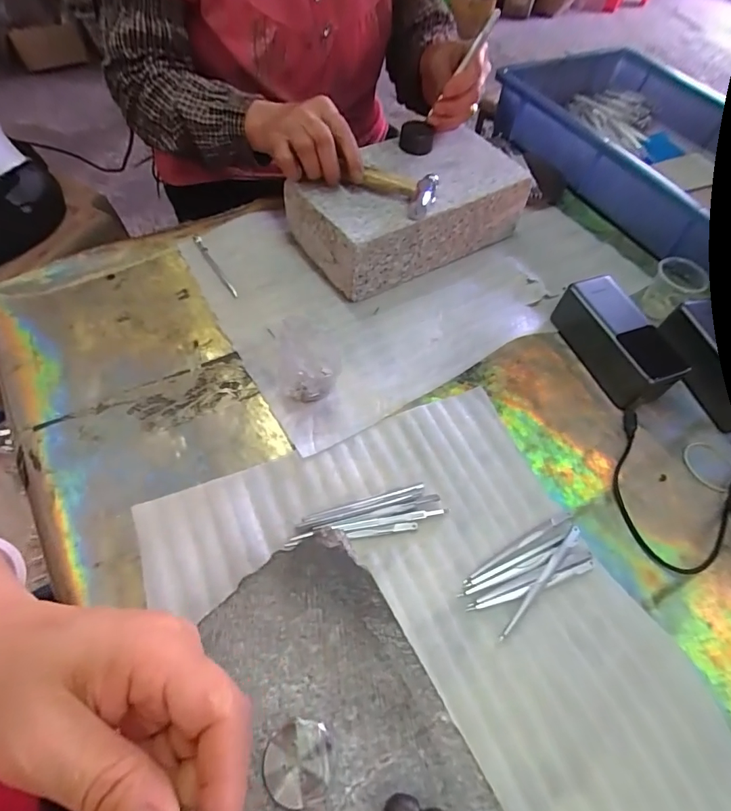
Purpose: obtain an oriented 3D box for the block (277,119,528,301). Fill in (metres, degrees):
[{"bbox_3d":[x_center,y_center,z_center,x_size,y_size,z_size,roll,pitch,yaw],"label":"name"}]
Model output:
[{"bbox_3d":[0.048,-0.230,0.504,0.245,0.078,0.139,-29,65,-20],"label":"block"}]

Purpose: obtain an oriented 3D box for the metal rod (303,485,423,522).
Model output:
[{"bbox_3d":[0.000,0.078,0.354,0.101,0.004,0.005,-13,60,-12],"label":"metal rod"}]

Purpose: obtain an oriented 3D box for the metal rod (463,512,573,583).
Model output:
[{"bbox_3d":[0.122,0.109,0.346,0.109,0.004,0.007,-23,63,-17],"label":"metal rod"}]

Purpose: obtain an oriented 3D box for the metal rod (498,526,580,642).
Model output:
[{"bbox_3d":[0.134,0.132,0.331,0.008,0.004,0.109,39,64,18],"label":"metal rod"}]

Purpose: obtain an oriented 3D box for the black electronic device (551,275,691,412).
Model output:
[{"bbox_3d":[0.250,-0.066,0.438,0.056,0.051,0.130,-18,62,-15],"label":"black electronic device"}]

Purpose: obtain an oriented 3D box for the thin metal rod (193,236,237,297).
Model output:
[{"bbox_3d":[-0.164,-0.153,0.479,0.008,0.009,0.101,-29,65,-20],"label":"thin metal rod"}]

